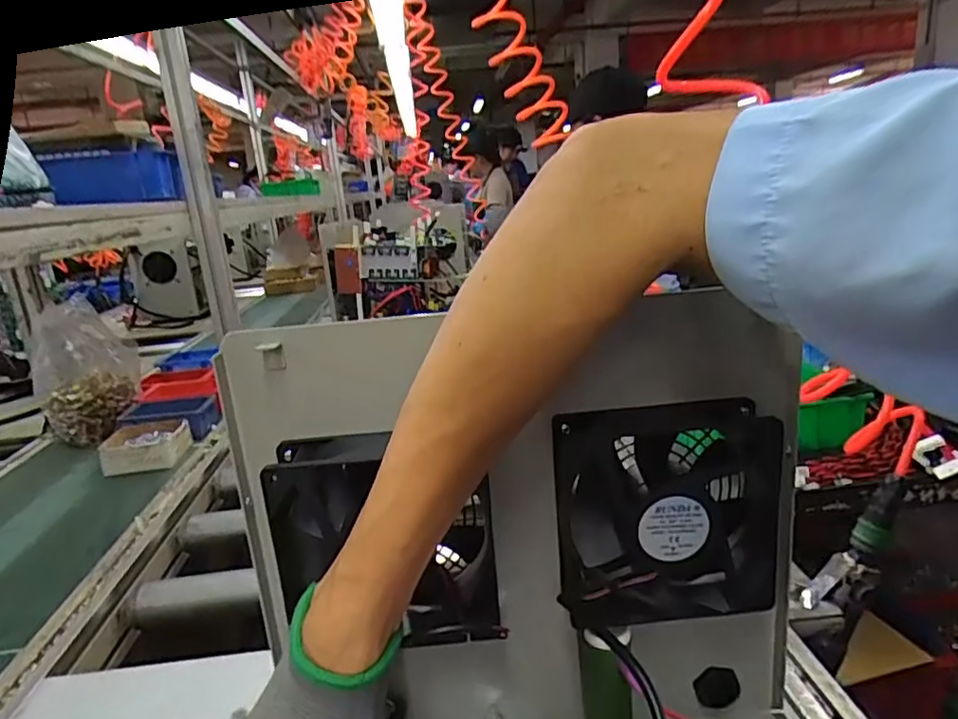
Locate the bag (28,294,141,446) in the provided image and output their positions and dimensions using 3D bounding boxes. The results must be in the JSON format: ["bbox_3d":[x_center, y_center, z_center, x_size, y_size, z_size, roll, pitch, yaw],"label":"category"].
[{"bbox_3d":[-0.706,0.015,1.128,0.164,0.223,0.148,-16,19,-35],"label":"bag"}]

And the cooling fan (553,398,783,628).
[{"bbox_3d":[0.106,0.089,0.366,0.119,0.119,0.041,-5,15,-1],"label":"cooling fan"}]

